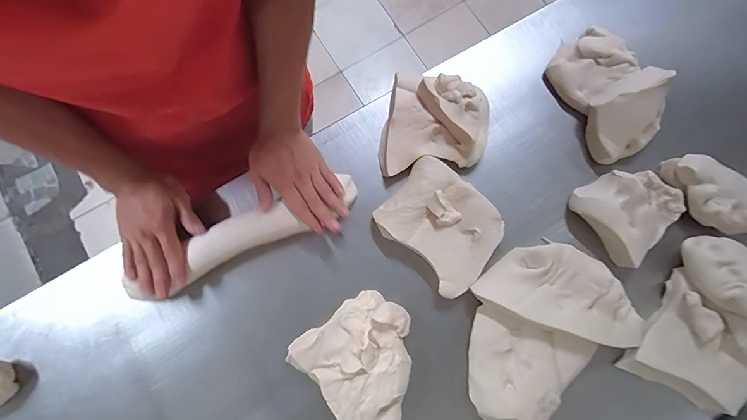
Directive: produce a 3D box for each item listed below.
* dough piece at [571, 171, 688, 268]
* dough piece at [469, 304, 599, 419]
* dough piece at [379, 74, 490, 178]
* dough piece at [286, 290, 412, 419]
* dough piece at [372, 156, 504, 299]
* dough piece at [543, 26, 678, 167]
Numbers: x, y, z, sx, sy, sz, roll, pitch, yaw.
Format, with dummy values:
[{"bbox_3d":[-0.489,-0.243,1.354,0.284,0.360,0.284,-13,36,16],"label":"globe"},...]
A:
[{"bbox_3d":[0.352,-0.003,0.513,0.122,0.045,0.118,-35,80,-7],"label":"dough piece"},{"bbox_3d":[0.185,0.211,0.469,0.141,0.036,0.138,19,79,4],"label":"dough piece"},{"bbox_3d":[0.091,-0.120,0.534,0.148,0.053,0.159,11,79,3],"label":"dough piece"},{"bbox_3d":[-0.006,0.194,0.470,0.174,0.041,0.151,42,82,8],"label":"dough piece"},{"bbox_3d":[0.095,0.019,0.508,0.128,0.041,0.160,-44,81,-8],"label":"dough piece"},{"bbox_3d":[0.340,-0.175,0.540,0.107,0.071,0.195,-23,79,-4],"label":"dough piece"}]

